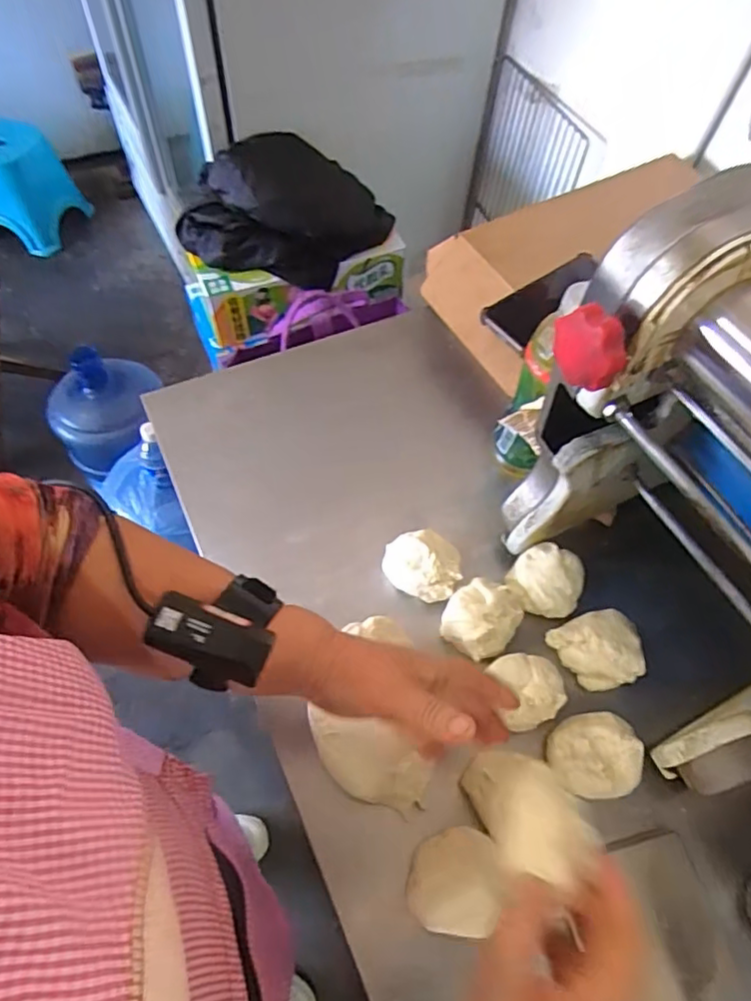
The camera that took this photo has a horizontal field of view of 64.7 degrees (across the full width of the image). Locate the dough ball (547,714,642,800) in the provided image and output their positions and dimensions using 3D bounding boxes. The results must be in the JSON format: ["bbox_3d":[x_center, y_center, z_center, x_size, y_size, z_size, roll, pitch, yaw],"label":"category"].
[{"bbox_3d":[0.177,0.213,0.493,0.073,0.051,0.066,-2,60,-5],"label":"dough ball"}]

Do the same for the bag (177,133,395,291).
[{"bbox_3d":[-0.147,-0.476,0.979,0.341,0.158,0.195,0,60,-4],"label":"bag"}]

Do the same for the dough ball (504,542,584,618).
[{"bbox_3d":[0.161,0.080,0.568,0.064,0.047,0.059,2,60,-3],"label":"dough ball"}]

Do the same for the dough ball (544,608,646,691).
[{"bbox_3d":[0.202,0.138,0.540,0.075,0.040,0.066,-21,63,-15],"label":"dough ball"}]

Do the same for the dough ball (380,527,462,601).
[{"bbox_3d":[0.046,0.064,0.574,0.076,0.055,0.063,32,63,14],"label":"dough ball"}]

